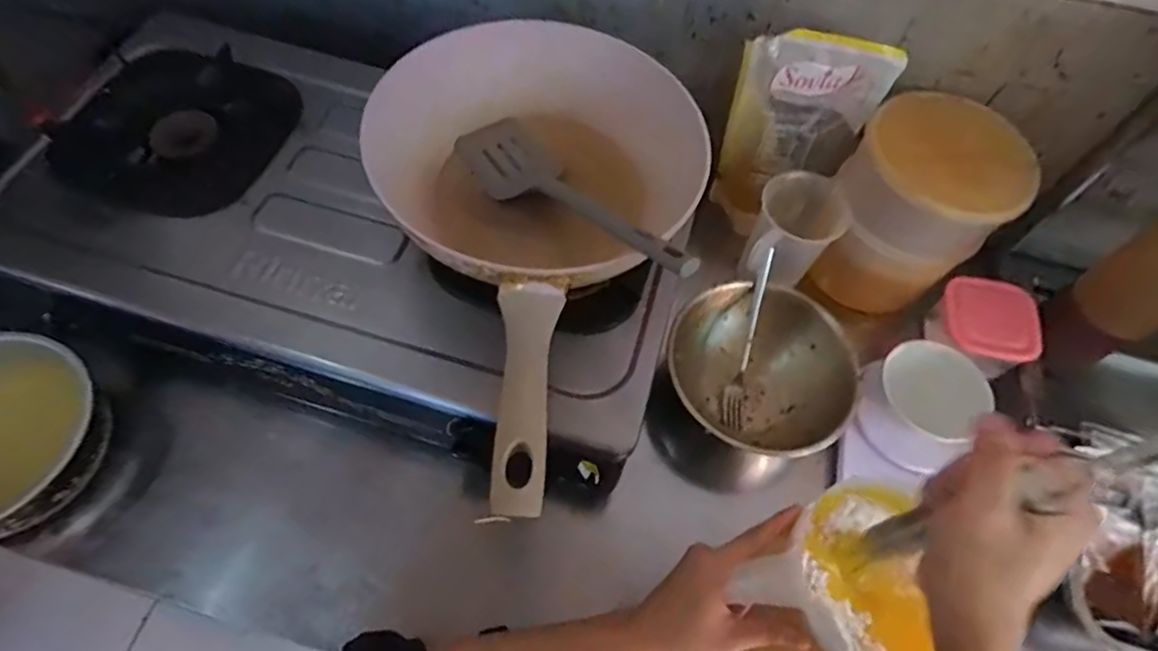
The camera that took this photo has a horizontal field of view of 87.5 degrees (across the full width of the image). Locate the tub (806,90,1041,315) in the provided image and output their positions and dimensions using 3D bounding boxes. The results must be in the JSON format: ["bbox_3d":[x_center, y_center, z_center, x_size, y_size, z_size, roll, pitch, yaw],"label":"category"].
[{"bbox_3d":[0.360,-0.118,0.687,0.180,0.216,0.159,-39,71,-22],"label":"tub"}]

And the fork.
[{"bbox_3d":[0.188,0.015,0.666,0.025,0.024,0.197,14,91,4],"label":"fork"}]

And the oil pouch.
[{"bbox_3d":[0.236,-0.206,0.684,0.140,0.250,0.045,10,62,1],"label":"oil pouch"}]

